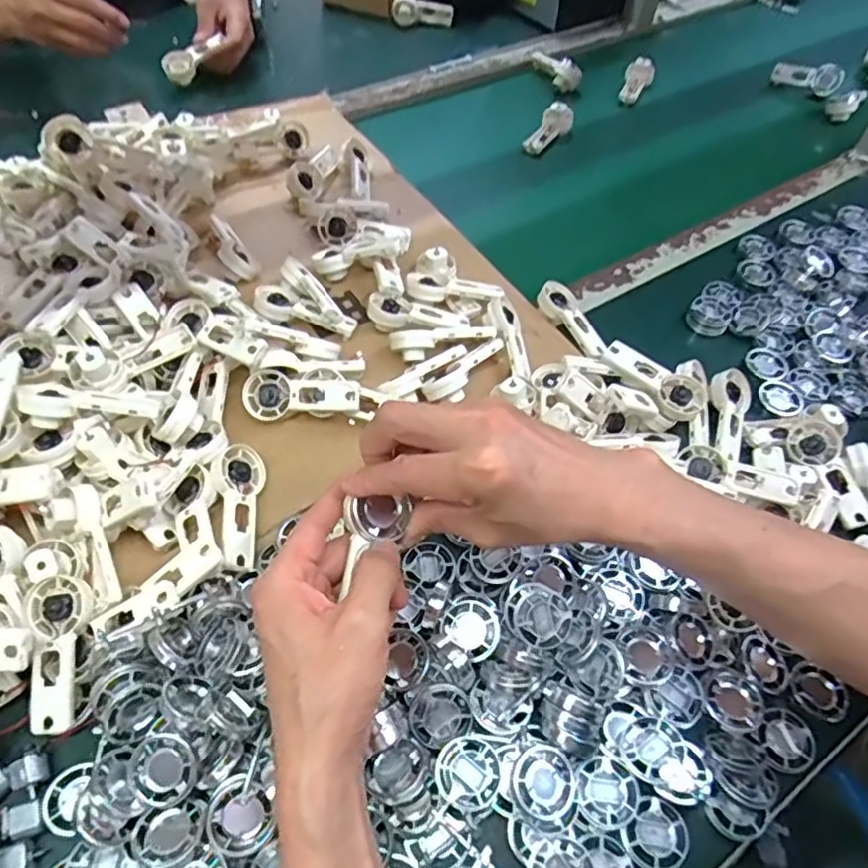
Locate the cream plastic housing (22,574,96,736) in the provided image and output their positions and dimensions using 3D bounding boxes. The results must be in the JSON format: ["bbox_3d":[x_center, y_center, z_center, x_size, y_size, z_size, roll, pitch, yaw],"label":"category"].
[{"bbox_3d":[-0.237,0.136,0.411,0.040,0.013,0.092,-4,73,-8],"label":"cream plastic housing"}]

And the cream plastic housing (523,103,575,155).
[{"bbox_3d":[0.147,-0.400,0.862,0.034,0.038,0.080,41,81,20],"label":"cream plastic housing"}]

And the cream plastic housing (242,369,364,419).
[{"bbox_3d":[-0.107,-0.030,0.531,0.095,0.018,0.038,4,90,9],"label":"cream plastic housing"}]

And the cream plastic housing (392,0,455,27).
[{"bbox_3d":[-0.017,-0.637,0.995,0.092,0.050,0.022,10,55,4],"label":"cream plastic housing"}]

